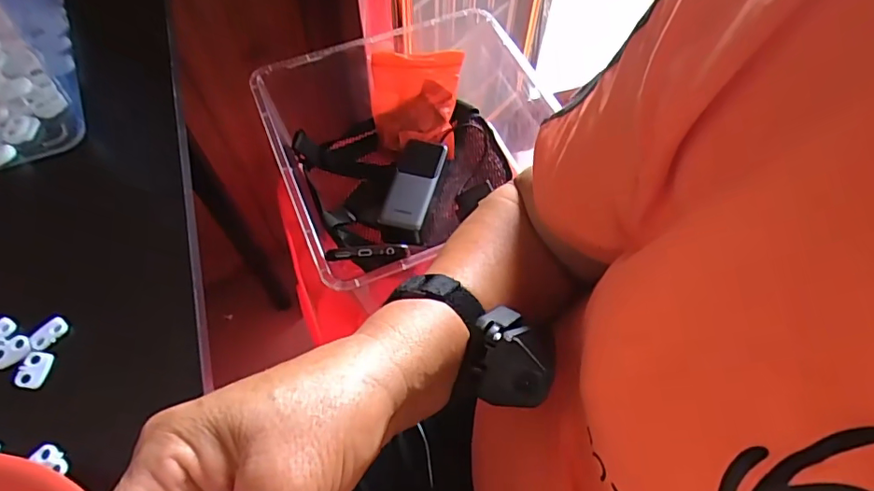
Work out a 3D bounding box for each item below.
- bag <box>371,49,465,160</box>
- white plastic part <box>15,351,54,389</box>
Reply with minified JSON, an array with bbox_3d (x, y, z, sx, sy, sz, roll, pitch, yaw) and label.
[{"bbox_3d":[-0.025,-0.175,0.655,0.111,0.135,0.067,-5,60,-4],"label":"bag"},{"bbox_3d":[-0.211,0.065,0.271,0.014,0.004,0.018,2,60,0],"label":"white plastic part"}]

